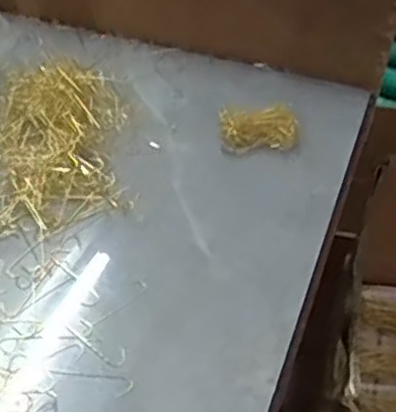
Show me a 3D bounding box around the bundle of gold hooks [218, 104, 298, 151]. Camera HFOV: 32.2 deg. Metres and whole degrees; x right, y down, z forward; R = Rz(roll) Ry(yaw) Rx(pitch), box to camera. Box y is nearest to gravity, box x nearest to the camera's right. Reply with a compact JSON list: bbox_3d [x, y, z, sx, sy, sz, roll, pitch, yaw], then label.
[{"bbox_3d":[0.056,-0.070,0.623,0.070,0.023,0.039,-2,41,-5],"label":"bundle of gold hooks"}]

